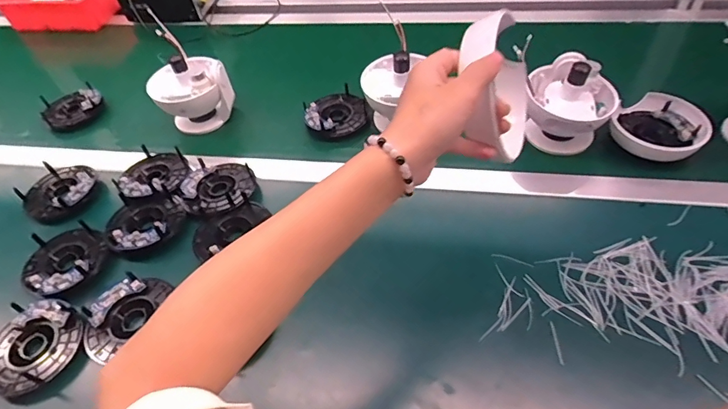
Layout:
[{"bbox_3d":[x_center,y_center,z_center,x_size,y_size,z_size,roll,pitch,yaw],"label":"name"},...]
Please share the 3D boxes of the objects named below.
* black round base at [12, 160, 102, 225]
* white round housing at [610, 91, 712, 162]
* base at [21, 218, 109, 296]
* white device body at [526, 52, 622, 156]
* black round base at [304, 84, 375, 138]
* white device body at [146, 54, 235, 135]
[{"bbox_3d":[-0.437,-0.023,0.632,0.105,0.028,0.097,-3,51,4],"label":"black round base"},{"bbox_3d":[0.407,-0.102,0.605,0.102,0.037,0.118,36,63,29],"label":"white round housing"},{"bbox_3d":[-0.377,0.069,0.552,0.095,0.027,0.097,-3,51,4],"label":"base"},{"bbox_3d":[0.277,-0.134,0.602,0.105,0.113,0.112,-3,51,4],"label":"white device body"},{"bbox_3d":[-0.041,-0.148,0.690,0.101,0.027,0.103,-3,51,4],"label":"black round base"},{"bbox_3d":[-0.275,-0.181,0.705,0.117,0.094,0.095,-35,56,-20],"label":"white device body"}]

